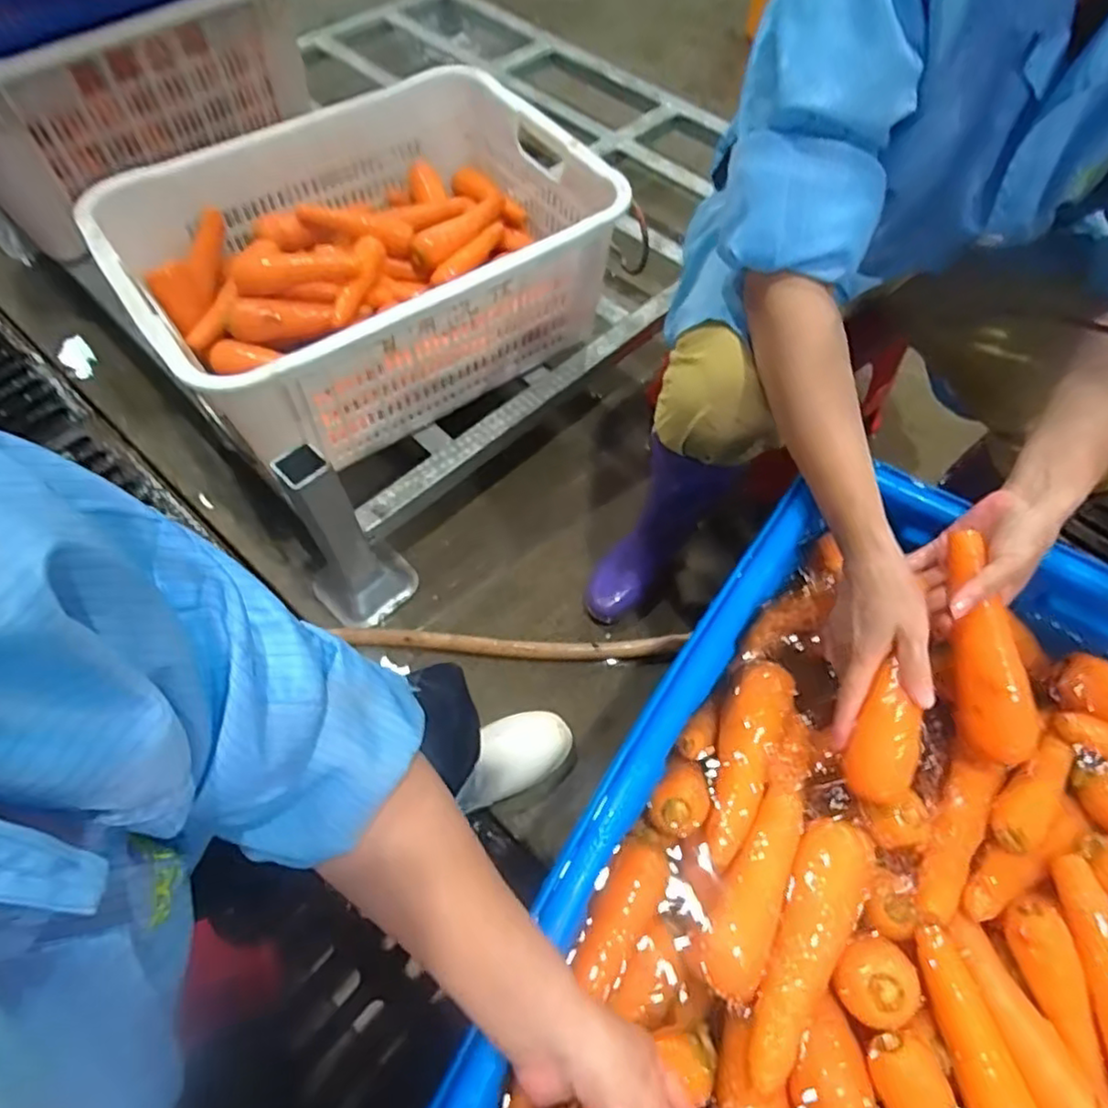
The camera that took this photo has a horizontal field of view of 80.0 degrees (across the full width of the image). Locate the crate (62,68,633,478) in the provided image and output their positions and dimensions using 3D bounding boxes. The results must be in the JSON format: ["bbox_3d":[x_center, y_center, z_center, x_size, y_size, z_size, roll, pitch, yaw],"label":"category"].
[{"bbox_3d":[-0.234,-0.405,0.898,0.609,0.224,0.453,-35,68,-18],"label":"crate"}]

